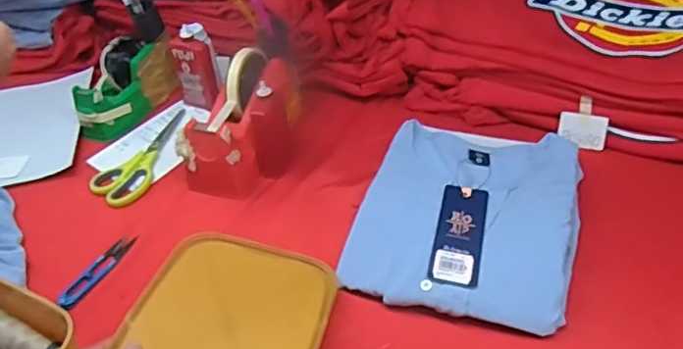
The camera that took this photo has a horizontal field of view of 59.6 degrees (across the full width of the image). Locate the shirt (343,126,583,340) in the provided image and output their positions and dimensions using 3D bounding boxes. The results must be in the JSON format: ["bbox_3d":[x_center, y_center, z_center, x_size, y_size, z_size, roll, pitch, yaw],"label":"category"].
[{"bbox_3d":[0.136,0.042,0.635,0.217,0.048,0.255,11,41,17],"label":"shirt"}]

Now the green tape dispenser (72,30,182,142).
[{"bbox_3d":[-0.299,-0.125,0.832,0.068,0.086,0.158,11,41,17],"label":"green tape dispenser"}]

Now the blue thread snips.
[{"bbox_3d":[-0.258,0.102,0.632,0.020,0.014,0.107,13,41,19],"label":"blue thread snips"}]

